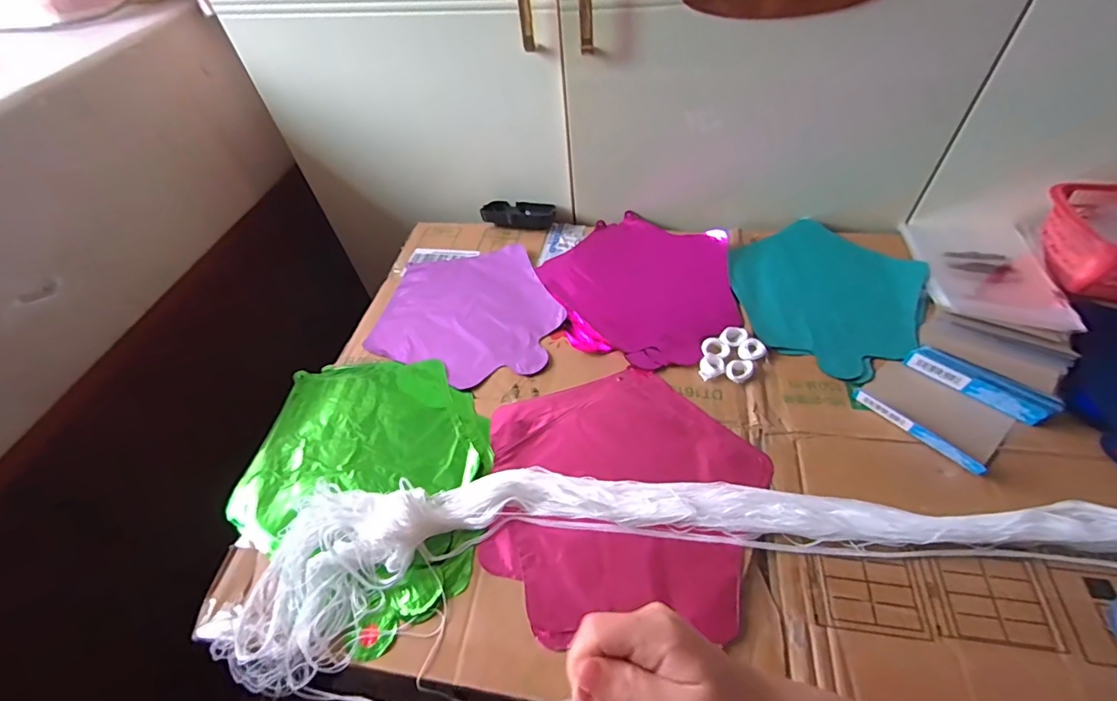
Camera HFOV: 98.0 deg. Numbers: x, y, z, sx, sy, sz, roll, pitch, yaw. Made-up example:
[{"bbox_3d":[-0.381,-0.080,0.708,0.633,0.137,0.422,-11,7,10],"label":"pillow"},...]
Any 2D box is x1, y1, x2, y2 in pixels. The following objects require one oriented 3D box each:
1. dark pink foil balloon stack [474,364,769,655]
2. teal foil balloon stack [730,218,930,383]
[{"bbox_3d":[0.062,0.124,0.446,0.248,0.009,0.239,-4,50,2],"label":"dark pink foil balloon stack"},{"bbox_3d":[0.318,-0.069,0.594,0.209,0.030,0.238,23,56,23],"label":"teal foil balloon stack"}]

